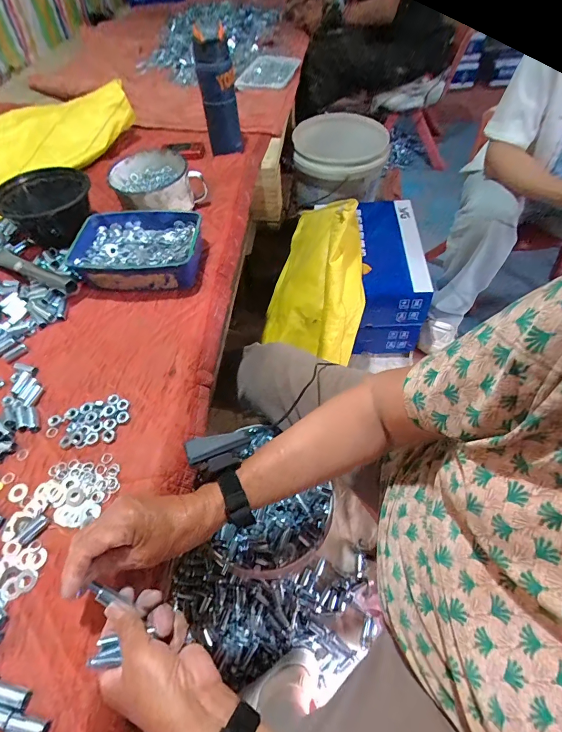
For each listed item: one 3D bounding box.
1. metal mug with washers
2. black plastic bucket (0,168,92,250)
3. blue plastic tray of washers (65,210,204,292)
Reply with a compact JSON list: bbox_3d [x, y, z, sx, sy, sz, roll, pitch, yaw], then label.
[{"bbox_3d":[-0.244,-0.343,0.724,0.145,0.077,0.145,-37,61,-22],"label":"metal mug with washers"},{"bbox_3d":[-0.427,-0.293,0.688,0.138,0.077,0.129,0,56,1],"label":"black plastic bucket"},{"bbox_3d":[-0.244,-0.194,0.636,0.215,0.064,0.146,0,56,1],"label":"blue plastic tray of washers"}]

